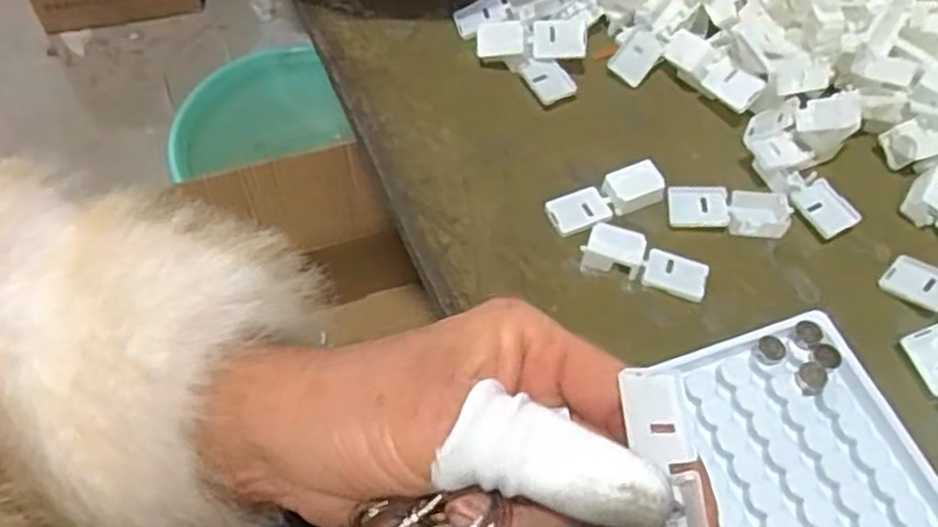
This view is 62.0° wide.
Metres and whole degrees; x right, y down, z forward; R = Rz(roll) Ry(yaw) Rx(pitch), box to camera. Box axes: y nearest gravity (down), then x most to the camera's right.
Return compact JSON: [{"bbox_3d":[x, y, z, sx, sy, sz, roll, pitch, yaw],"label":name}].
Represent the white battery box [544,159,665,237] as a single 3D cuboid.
[{"bbox_3d":[0.064,-0.031,0.361,0.054,0.011,0.020,-19,61,-12],"label":"white battery box"}]

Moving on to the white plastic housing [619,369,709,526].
[{"bbox_3d":[0.055,0.057,0.217,0.021,0.010,0.055,-3,68,-3],"label":"white plastic housing"}]

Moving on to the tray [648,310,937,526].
[{"bbox_3d":[0.128,0.087,0.289,0.096,0.015,0.129,-17,61,-11],"label":"tray"}]

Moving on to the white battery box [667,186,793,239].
[{"bbox_3d":[0.120,-0.025,0.362,0.055,0.007,0.020,4,59,2],"label":"white battery box"}]

